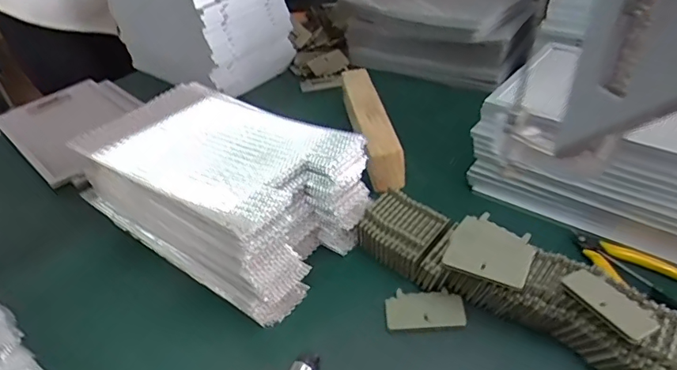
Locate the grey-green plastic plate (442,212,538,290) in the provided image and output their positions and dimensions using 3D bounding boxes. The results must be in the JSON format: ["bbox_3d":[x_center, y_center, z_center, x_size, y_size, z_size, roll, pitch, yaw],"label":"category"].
[{"bbox_3d":[0.166,0.071,0.552,0.085,0.011,0.078,21,51,21],"label":"grey-green plastic plate"}]

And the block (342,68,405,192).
[{"bbox_3d":[0.048,-0.102,0.819,0.053,0.069,0.252,-10,38,-4],"label":"block"}]

